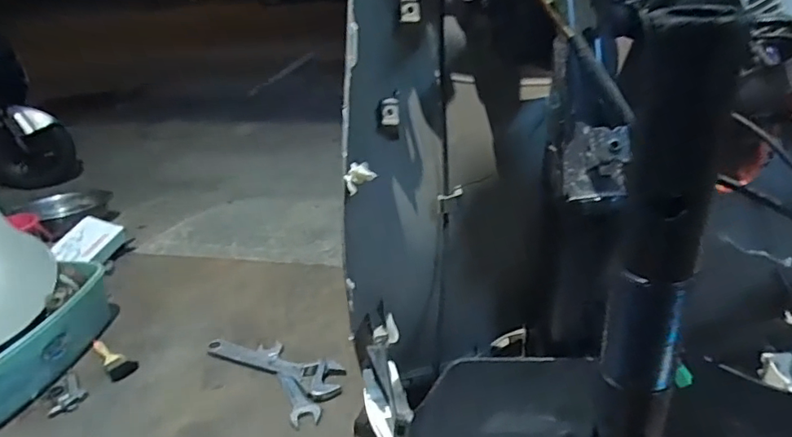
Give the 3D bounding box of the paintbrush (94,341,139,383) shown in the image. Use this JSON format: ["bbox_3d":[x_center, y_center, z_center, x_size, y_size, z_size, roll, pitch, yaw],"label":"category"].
[{"bbox_3d":[-0.684,0.331,1.239,0.174,0.013,0.060,19,37,38],"label":"paintbrush"}]

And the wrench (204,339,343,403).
[{"bbox_3d":[-0.285,0.325,1.169,0.374,0.022,0.084,9,31,25],"label":"wrench"}]

